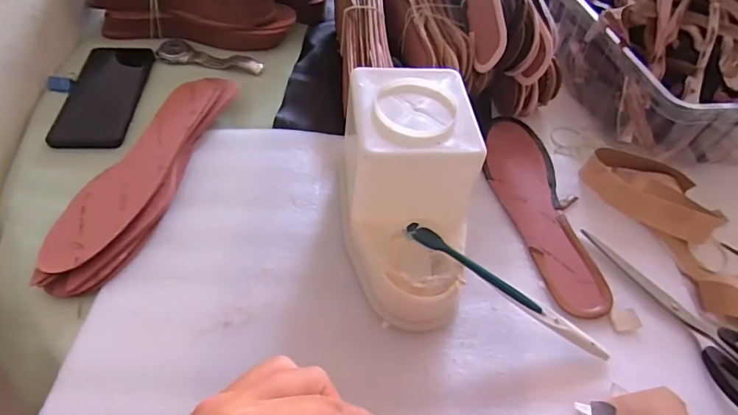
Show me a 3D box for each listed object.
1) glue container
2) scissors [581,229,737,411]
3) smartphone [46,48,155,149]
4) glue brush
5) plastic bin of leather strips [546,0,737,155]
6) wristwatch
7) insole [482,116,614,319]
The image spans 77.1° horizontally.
[{"bbox_3d":[0.031,-0.013,0.385,0.102,0.114,0.189,2,50,-5],"label":"glue container"},{"bbox_3d":[0.282,0.090,0.406,0.075,0.013,0.195,-19,55,-21],"label":"scissors"},{"bbox_3d":[-0.310,-0.131,0.545,0.087,0.011,0.163,1,55,-8],"label":"smartphone"},{"bbox_3d":[0.112,0.068,0.363,0.181,0.011,0.012,34,53,-1],"label":"glue brush"},{"bbox_3d":[0.363,-0.234,0.585,0.249,0.150,0.421,-7,52,-12],"label":"plastic bin of leather strips"},{"bbox_3d":[-0.203,-0.193,0.592,0.134,0.010,0.035,10,50,2],"label":"wristwatch"},{"bbox_3d":[0.175,-0.005,0.469,0.076,0.007,0.249,-6,51,-11],"label":"insole"}]

